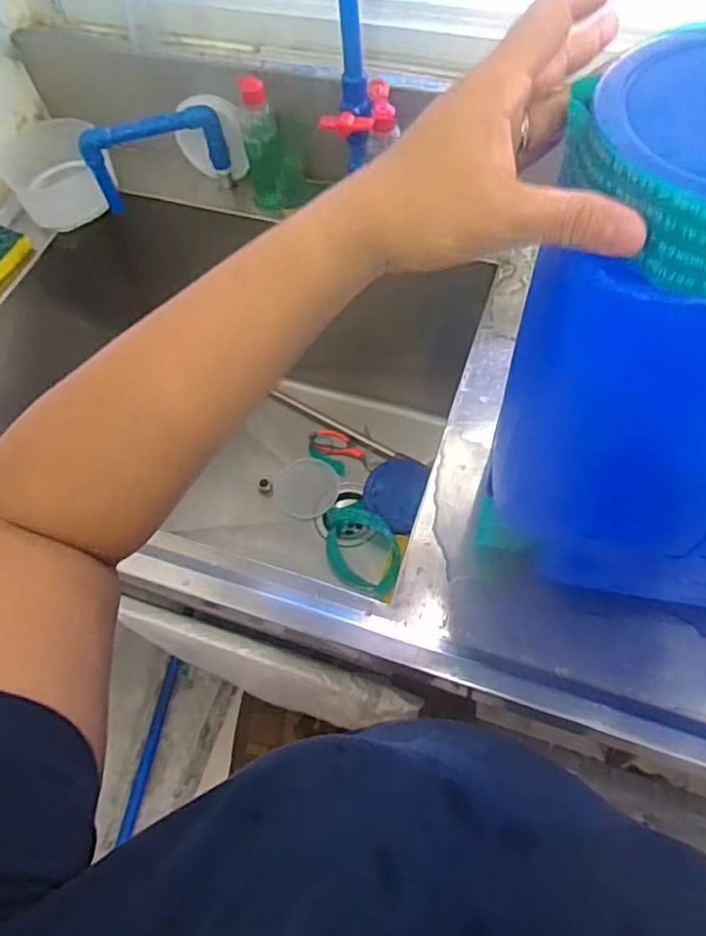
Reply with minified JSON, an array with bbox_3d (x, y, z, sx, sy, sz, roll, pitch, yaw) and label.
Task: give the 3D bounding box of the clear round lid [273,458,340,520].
[{"bbox_3d":[-0.082,0.033,1.080,0.103,0.018,0.109,-2,62,3],"label":"clear round lid"}]

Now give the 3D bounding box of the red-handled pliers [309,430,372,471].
[{"bbox_3d":[-0.019,-0.036,1.124,0.121,0.007,0.051,25,66,2],"label":"red-handled pliers"}]

